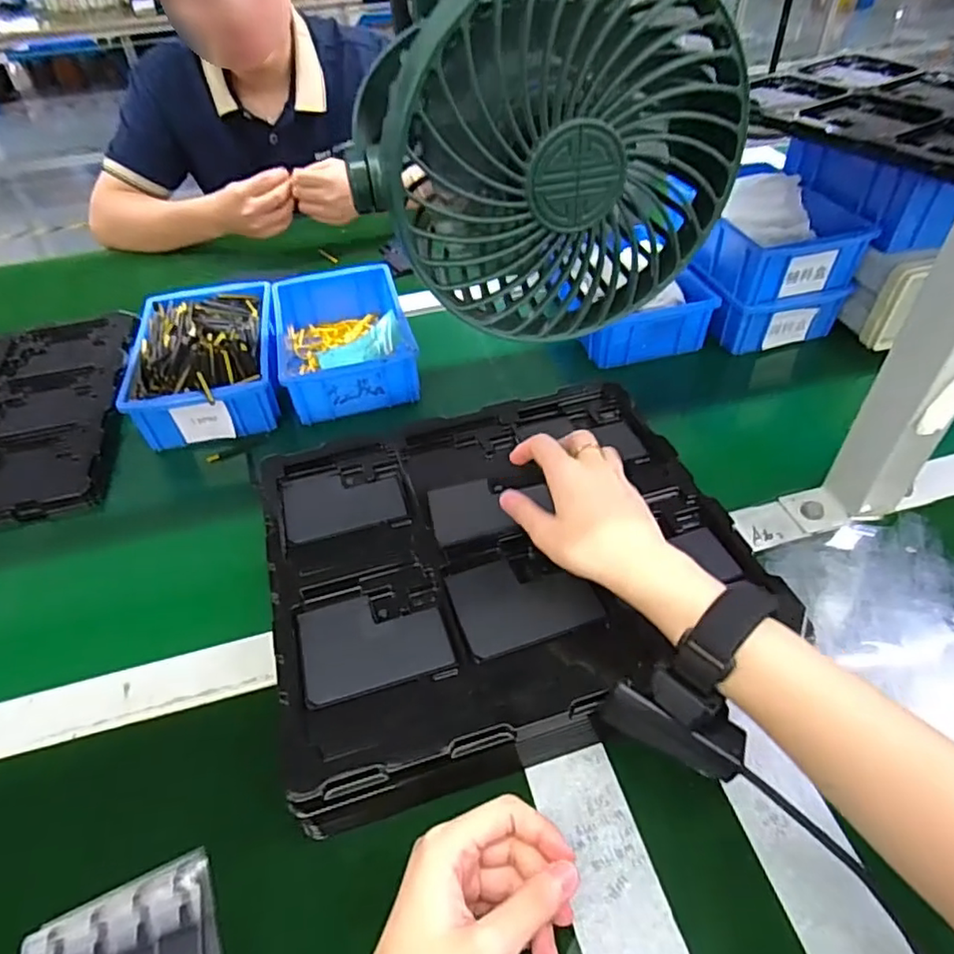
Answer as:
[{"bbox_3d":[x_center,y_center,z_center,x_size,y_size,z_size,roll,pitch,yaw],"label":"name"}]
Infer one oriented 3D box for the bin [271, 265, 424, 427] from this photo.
[{"bbox_3d":[-0.144,-0.145,0.671,0.134,0.060,0.197,-11,45,-8],"label":"bin"}]

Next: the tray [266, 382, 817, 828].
[{"bbox_3d":[0.014,0.062,0.458,0.319,0.055,0.291,-16,46,-13],"label":"tray"}]

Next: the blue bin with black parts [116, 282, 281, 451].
[{"bbox_3d":[-0.280,-0.126,0.656,0.137,0.073,0.212,-11,45,-8],"label":"blue bin with black parts"}]

